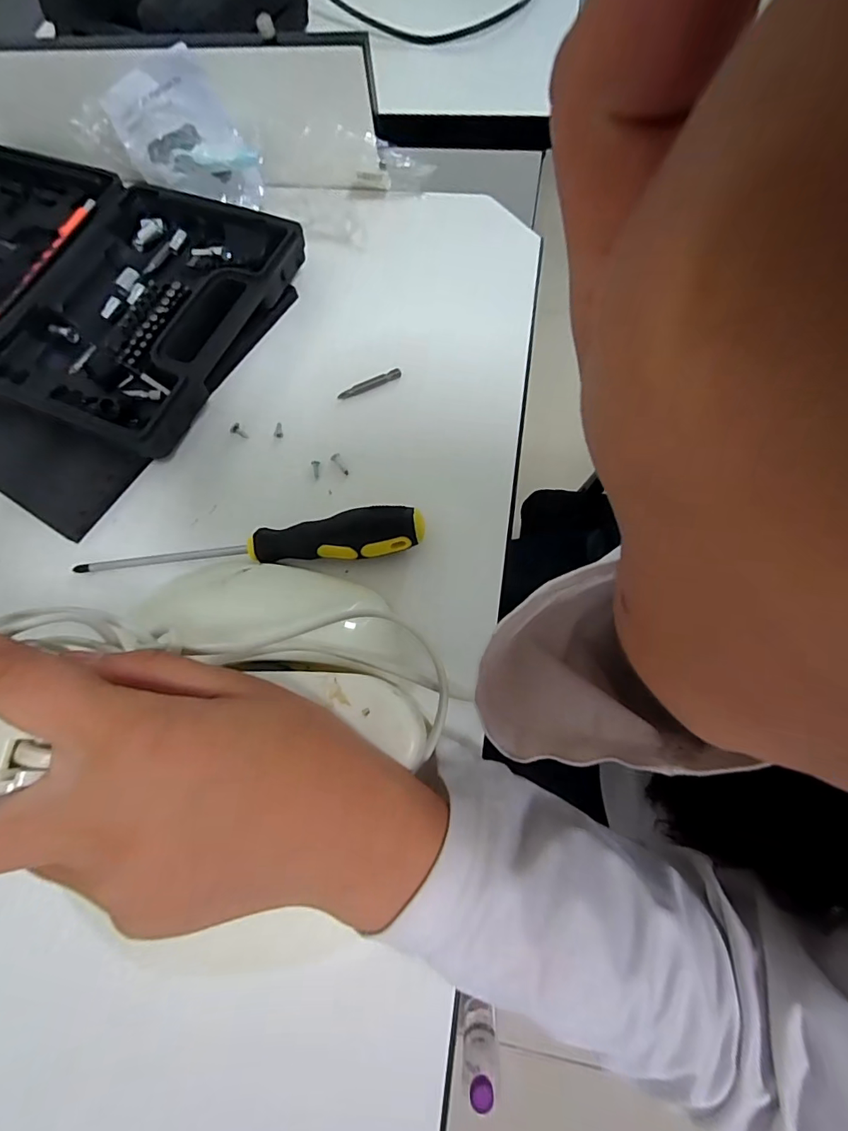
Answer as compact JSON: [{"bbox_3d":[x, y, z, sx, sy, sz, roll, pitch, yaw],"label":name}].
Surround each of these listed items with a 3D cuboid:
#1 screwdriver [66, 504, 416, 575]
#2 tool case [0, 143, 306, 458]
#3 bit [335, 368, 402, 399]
[{"bbox_3d":[-0.109,-0.013,0.293,0.216,0.034,0.030,-3,73,-1],"label":"screwdriver"},{"bbox_3d":[-0.293,-0.229,0.365,0.357,0.039,0.211,23,74,7],"label":"tool case"},{"bbox_3d":[-0.039,-0.129,0.342,0.048,0.007,0.005,-25,74,-7],"label":"bit"}]

